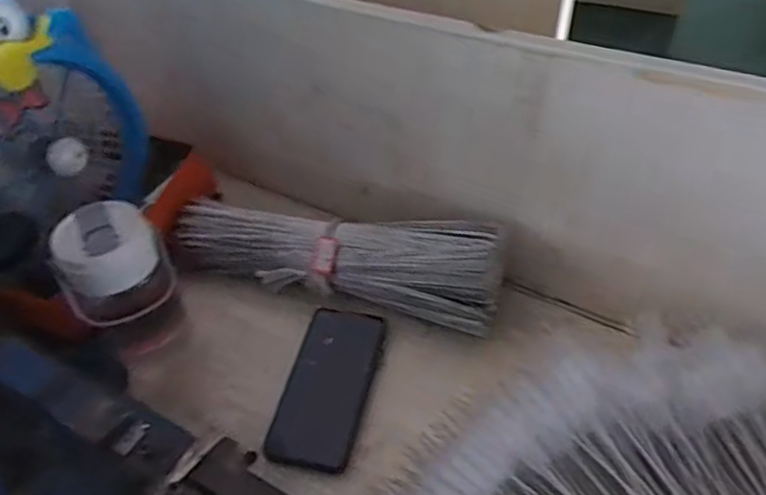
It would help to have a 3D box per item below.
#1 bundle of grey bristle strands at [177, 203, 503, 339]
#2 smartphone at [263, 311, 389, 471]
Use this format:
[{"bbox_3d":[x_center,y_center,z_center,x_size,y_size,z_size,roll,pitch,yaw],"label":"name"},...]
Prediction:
[{"bbox_3d":[-0.059,0.019,0.647,0.355,0.086,0.077,8,47,10],"label":"bundle of grey bristle strands"},{"bbox_3d":[-0.051,0.131,0.597,0.077,0.015,0.168,10,48,12],"label":"smartphone"}]

